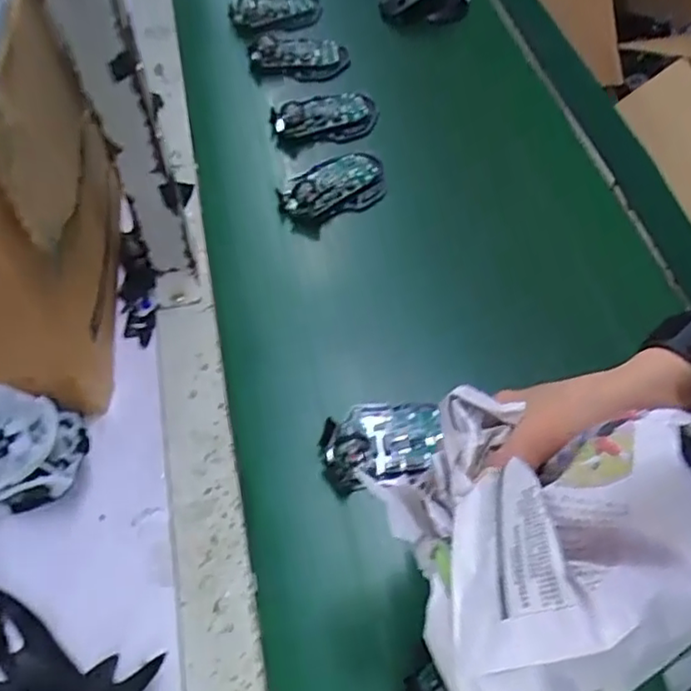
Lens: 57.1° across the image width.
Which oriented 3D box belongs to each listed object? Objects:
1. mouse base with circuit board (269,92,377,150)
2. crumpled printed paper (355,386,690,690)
[{"bbox_3d":[-0.021,-0.251,0.688,0.114,0.020,0.064,-12,58,-9],"label":"mouse base with circuit board"},{"bbox_3d":[0.105,0.072,0.298,0.194,0.092,0.145,-30,62,-19],"label":"crumpled printed paper"}]

